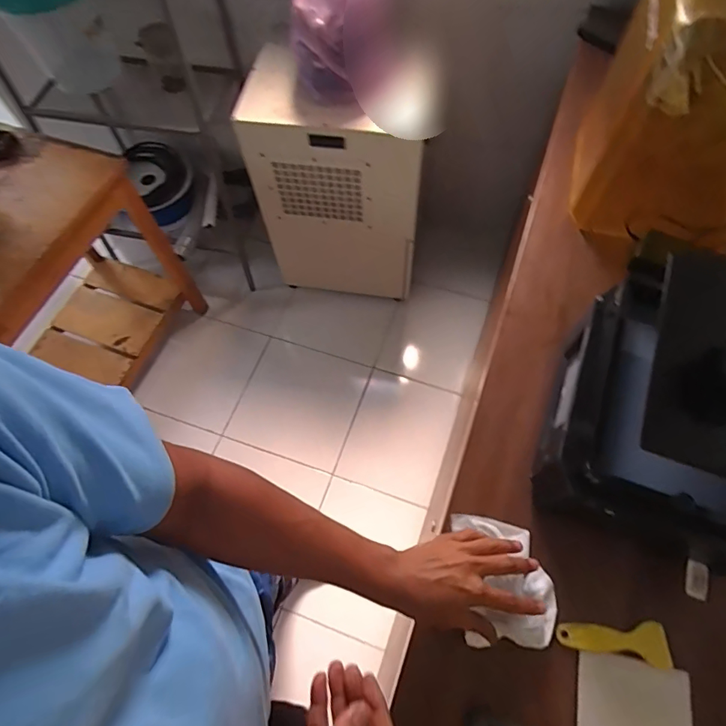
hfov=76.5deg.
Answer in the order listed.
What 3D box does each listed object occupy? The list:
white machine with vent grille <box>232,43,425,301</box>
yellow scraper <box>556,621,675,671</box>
[{"bbox_3d":[-0.069,-0.521,1.480,0.480,0.745,0.236,4,65,4],"label":"white machine with vent grille"},{"bbox_3d":[0.299,0.338,0.551,0.125,0.010,0.047,-3,48,5],"label":"yellow scraper"}]

